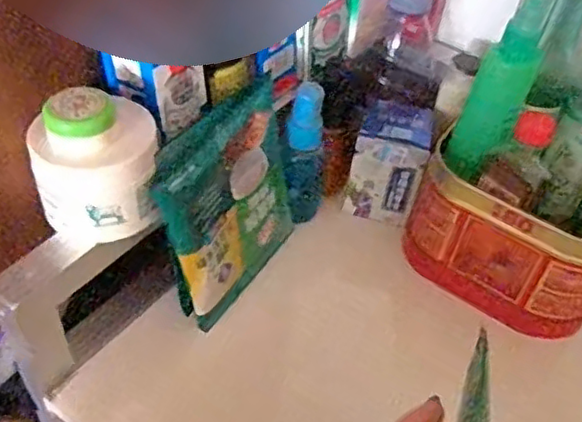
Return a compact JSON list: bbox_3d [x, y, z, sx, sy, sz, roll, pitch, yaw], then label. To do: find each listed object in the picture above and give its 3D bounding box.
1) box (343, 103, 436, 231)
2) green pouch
[{"bbox_3d":[0.082,-0.043,0.523,0.055,0.092,0.063,17,46,10],"label":"box"},{"bbox_3d":[-0.040,-0.001,0.437,0.012,0.138,0.116,16,45,31],"label":"green pouch"}]

